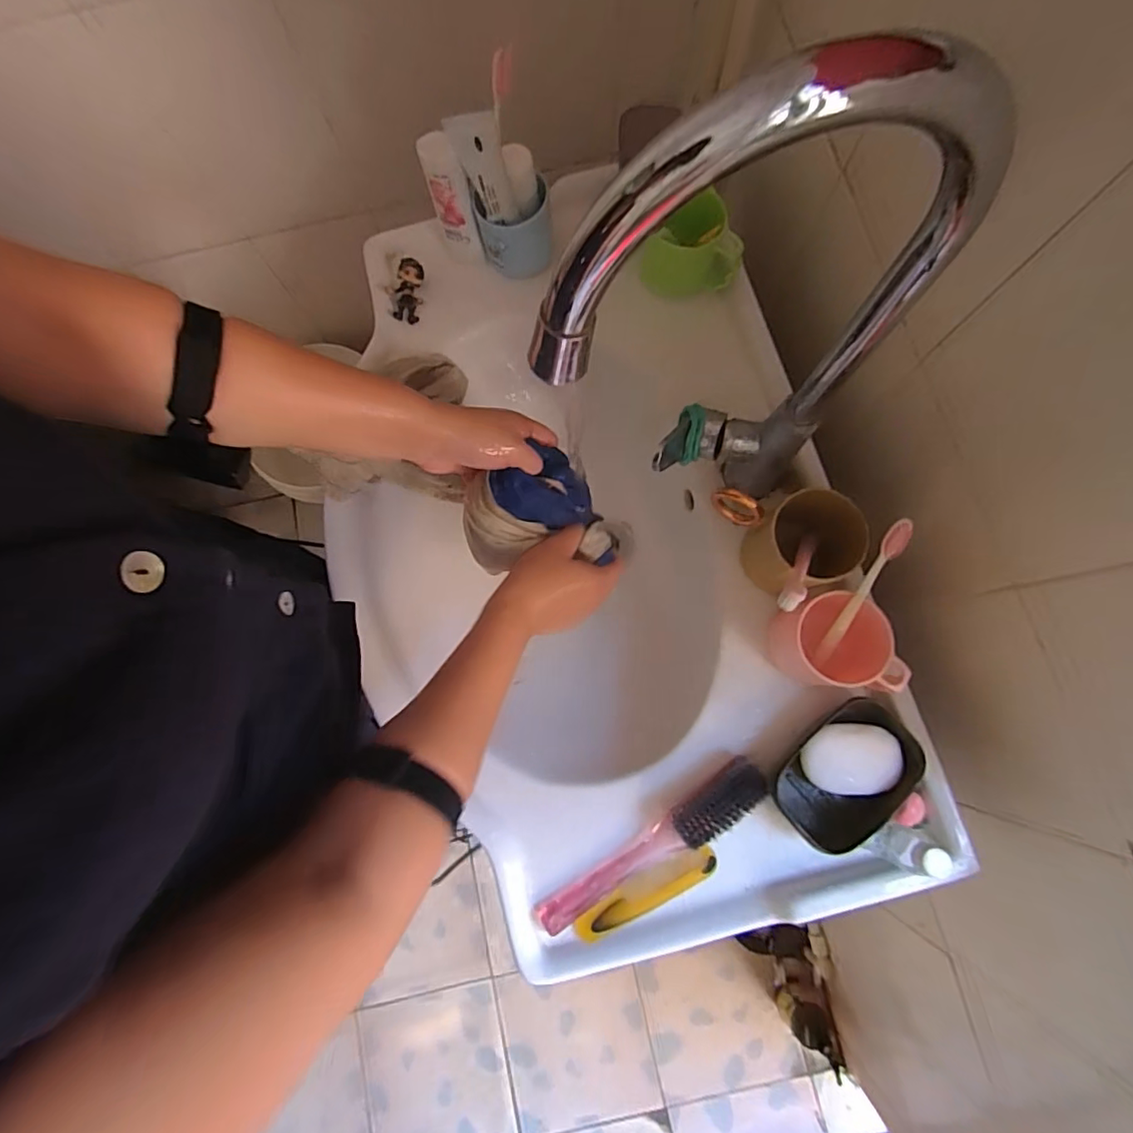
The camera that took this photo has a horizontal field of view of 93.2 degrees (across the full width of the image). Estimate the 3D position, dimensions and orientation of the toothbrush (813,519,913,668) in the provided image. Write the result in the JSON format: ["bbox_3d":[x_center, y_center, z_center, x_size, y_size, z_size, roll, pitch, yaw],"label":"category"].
[{"bbox_3d":[0.245,0.028,0.451,0.013,0.161,0.009,14,40,6],"label":"toothbrush"}]

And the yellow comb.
[{"bbox_3d":[0.069,0.291,0.481,0.138,0.010,0.033,-27,70,-1],"label":"yellow comb"}]

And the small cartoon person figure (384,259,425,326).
[{"bbox_3d":[-0.182,-0.310,0.605,0.037,0.021,0.066,12,96,6],"label":"small cartoon person figure"}]

